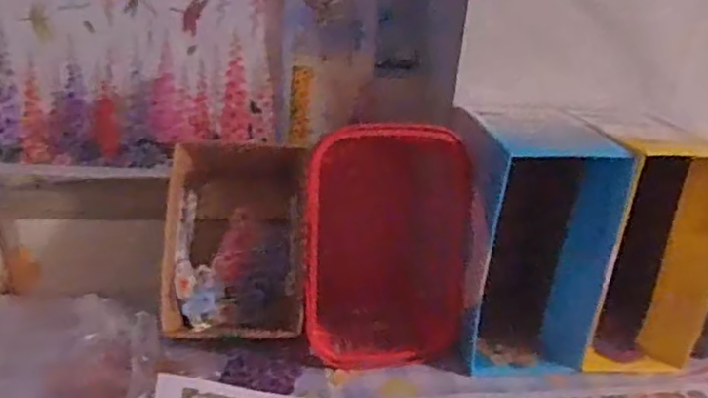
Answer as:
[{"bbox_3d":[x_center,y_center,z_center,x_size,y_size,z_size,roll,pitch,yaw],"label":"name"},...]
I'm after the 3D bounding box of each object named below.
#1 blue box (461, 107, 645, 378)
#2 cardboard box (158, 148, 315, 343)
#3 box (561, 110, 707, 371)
[{"bbox_3d":[0.164,0.032,0.631,0.137,0.219,0.160,5,24,-4],"label":"blue box"},{"bbox_3d":[-0.107,0.036,0.600,0.133,0.182,0.070,5,-4,-17],"label":"cardboard box"},{"bbox_3d":[0.277,0.035,0.649,0.125,0.220,0.150,0,25,-14],"label":"box"}]

